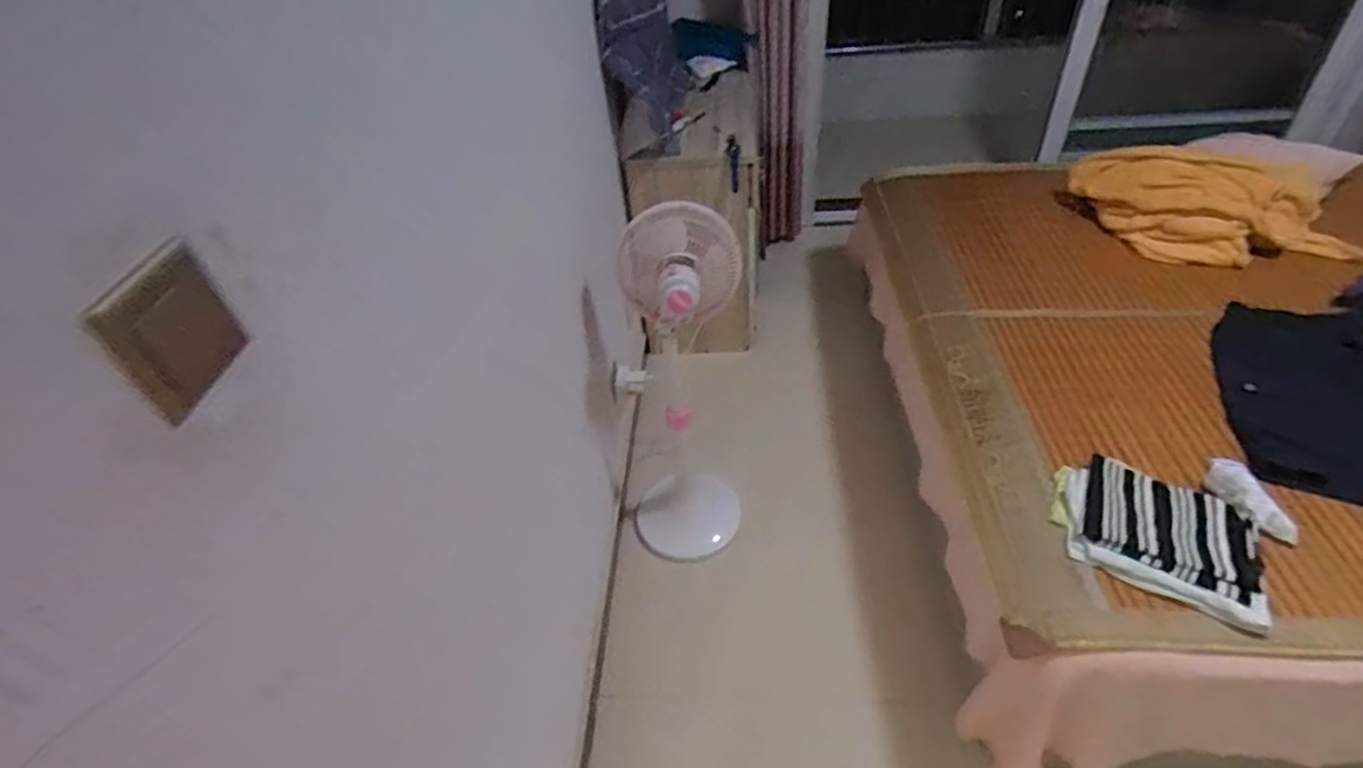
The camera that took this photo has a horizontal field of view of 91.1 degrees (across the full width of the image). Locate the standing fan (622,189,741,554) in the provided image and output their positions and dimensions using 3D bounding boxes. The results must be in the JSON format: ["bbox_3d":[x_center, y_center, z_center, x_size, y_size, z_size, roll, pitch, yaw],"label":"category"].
[{"bbox_3d":[-0.001,0.053,1.593,0.303,0.901,0.247,-4,42,1],"label":"standing fan"}]

